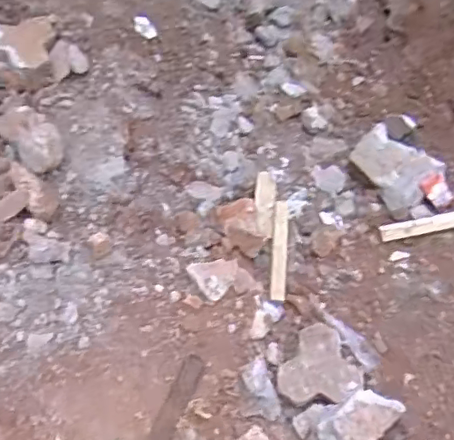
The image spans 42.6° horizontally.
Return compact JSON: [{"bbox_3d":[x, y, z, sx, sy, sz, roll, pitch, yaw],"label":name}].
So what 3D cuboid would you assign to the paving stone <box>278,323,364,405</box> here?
[{"bbox_3d":[0.214,0.330,1.339,0.180,0.057,0.174,-1,63,2],"label":"paving stone"}]

